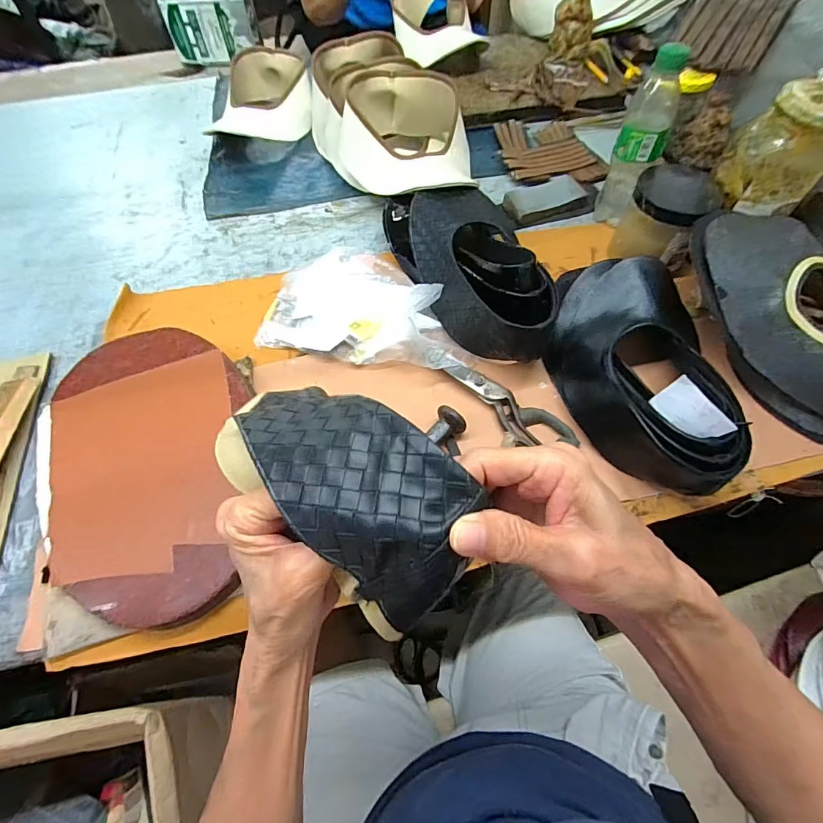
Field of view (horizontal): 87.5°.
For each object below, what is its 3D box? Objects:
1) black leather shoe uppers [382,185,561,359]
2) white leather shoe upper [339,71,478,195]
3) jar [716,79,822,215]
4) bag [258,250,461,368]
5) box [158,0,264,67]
[{"bbox_3d":[0.081,-0.167,0.489,0.133,0.092,0.260,-26,64,-12],"label":"black leather shoe uppers"},{"bbox_3d":[-0.007,-0.365,0.585,0.179,0.114,0.123,-7,62,-2],"label":"white leather shoe upper"},{"bbox_3d":[0.378,-0.266,0.436,0.071,0.094,0.071,-1,60,1],"label":"jar"},{"bbox_3d":[-0.051,-0.122,0.496,0.225,0.044,0.144,12,63,8],"label":"bag"},{"bbox_3d":[-0.555,-1.083,1.202,0.246,0.148,0.078,0,60,1],"label":"box"}]

